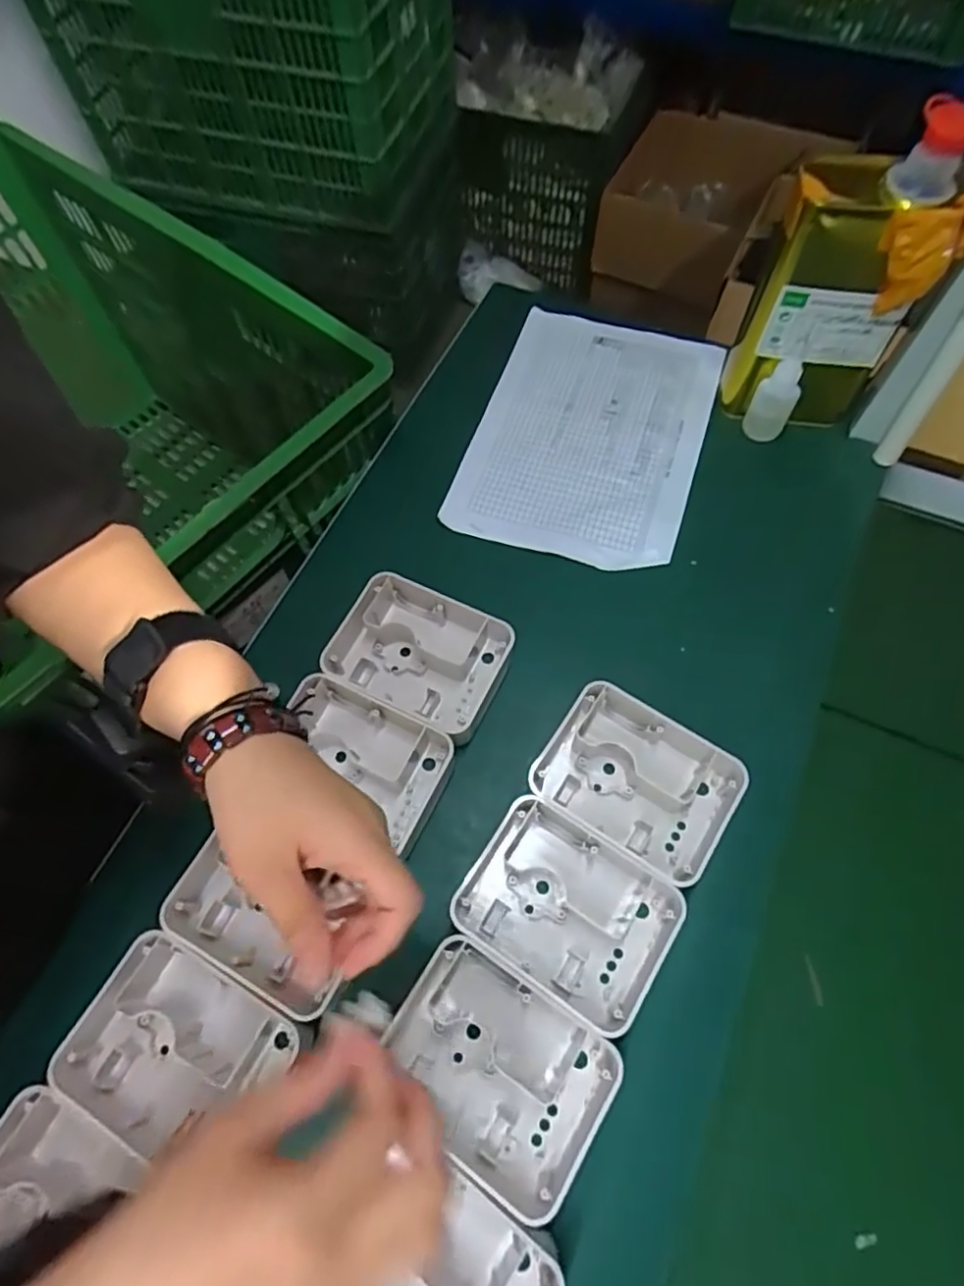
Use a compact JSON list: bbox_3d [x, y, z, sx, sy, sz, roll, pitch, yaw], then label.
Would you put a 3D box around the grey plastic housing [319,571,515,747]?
[{"bbox_3d":[-0.048,0.009,0.505,0.135,0.037,0.102,23,67,13],"label":"grey plastic housing"}]

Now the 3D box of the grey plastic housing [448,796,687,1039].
[{"bbox_3d":[0.056,0.176,0.423,0.131,0.034,0.100,31,69,16],"label":"grey plastic housing"}]

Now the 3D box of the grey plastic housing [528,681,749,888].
[{"bbox_3d":[0.108,0.100,0.456,0.129,0.041,0.099,31,69,16],"label":"grey plastic housing"}]

